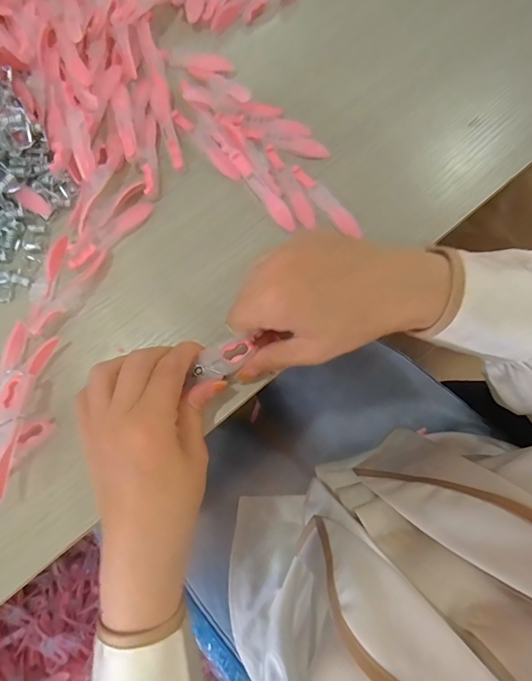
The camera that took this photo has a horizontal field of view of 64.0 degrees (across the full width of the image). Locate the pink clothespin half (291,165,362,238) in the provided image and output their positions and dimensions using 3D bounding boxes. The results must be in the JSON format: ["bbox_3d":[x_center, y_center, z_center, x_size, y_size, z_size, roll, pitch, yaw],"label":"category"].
[{"bbox_3d":[0.047,-0.110,0.335,0.012,0.010,0.075,-42,81,-10],"label":"pink clothespin half"}]

